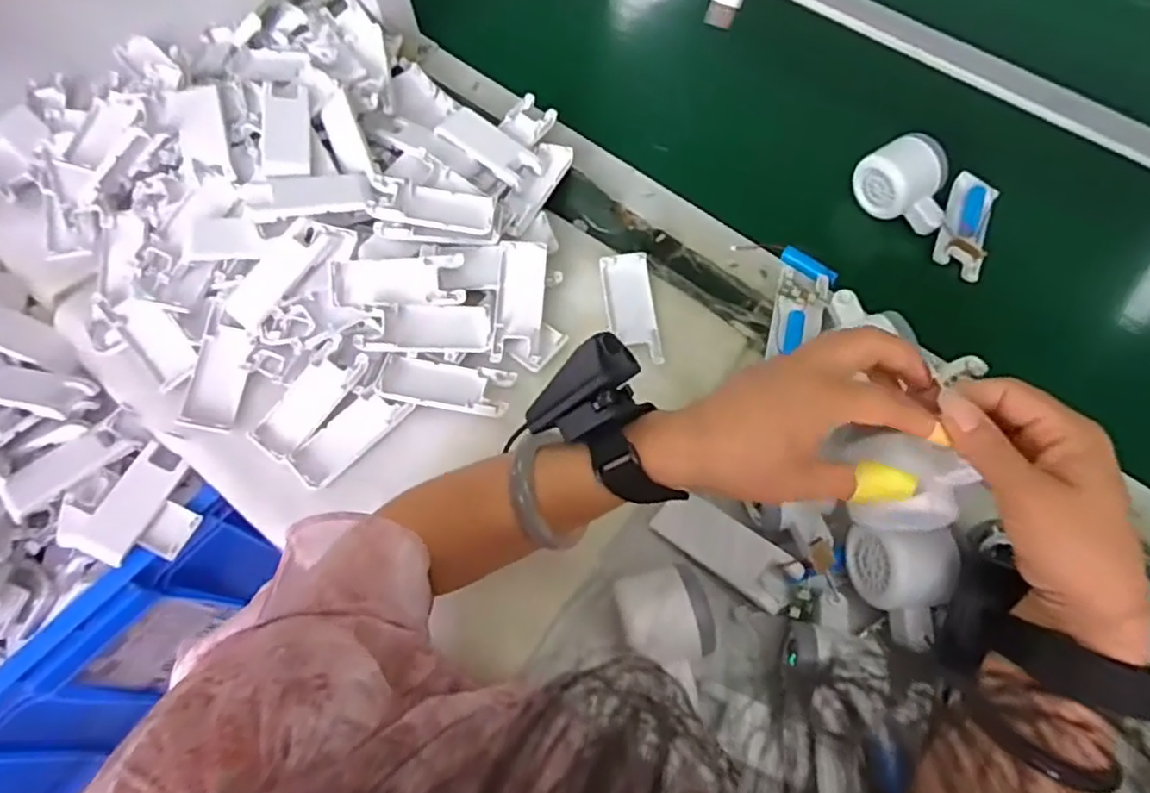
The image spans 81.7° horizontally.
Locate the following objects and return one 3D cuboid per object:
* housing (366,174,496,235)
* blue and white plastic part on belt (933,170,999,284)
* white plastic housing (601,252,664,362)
[{"bbox_3d":[-0.121,-0.163,0.568,0.105,0.014,0.048,9,65,-7],"label":"housing"},{"bbox_3d":[0.342,-0.150,0.581,0.040,0.015,0.102,20,68,12],"label":"blue and white plastic part on belt"},{"bbox_3d":[0.046,-0.070,0.550,0.039,0.019,0.106,-6,65,0],"label":"white plastic housing"}]

